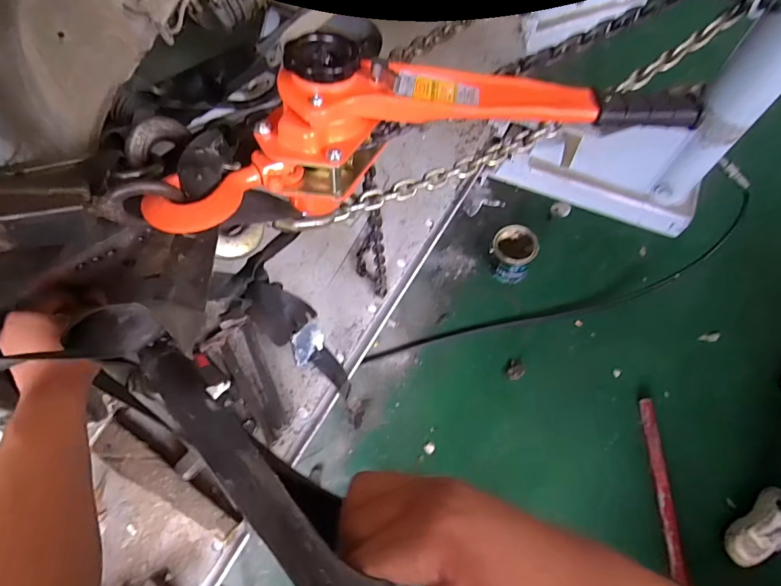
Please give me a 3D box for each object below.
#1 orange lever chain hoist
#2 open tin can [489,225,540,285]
[{"bbox_3d":[0.018,-0.175,0.483,0.579,0.153,0.155,-14,64,-4],"label":"orange lever chain hoist"},{"bbox_3d":[0.465,-0.146,1.639,0.163,0.159,0.177,-1,64,2],"label":"open tin can"}]

